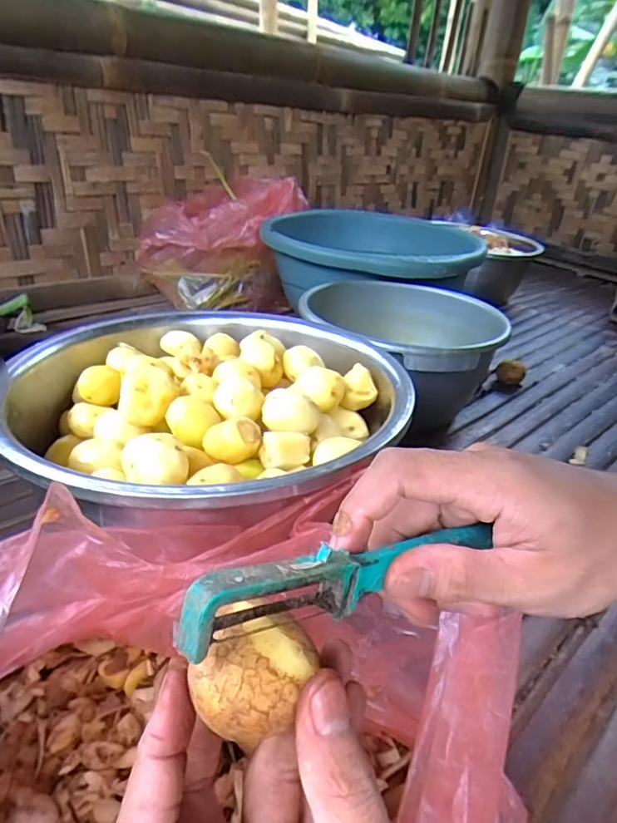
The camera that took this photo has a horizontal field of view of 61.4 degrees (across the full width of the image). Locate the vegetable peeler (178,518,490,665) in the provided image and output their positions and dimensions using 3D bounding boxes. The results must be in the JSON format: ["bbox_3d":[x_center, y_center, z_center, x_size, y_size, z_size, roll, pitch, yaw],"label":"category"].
[{"bbox_3d":[0.016,0.058,0.185,0.135,0.022,0.013,-2,26,-39],"label":"vegetable peeler"}]

